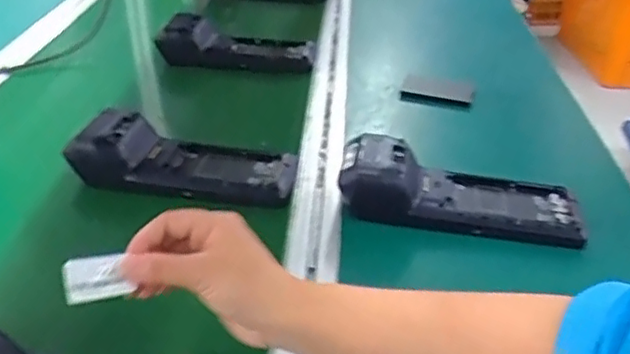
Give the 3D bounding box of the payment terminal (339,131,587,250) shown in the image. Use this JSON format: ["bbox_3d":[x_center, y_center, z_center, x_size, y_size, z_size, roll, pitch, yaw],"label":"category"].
[{"bbox_3d":[0.135,0.005,0.582,0.214,0.053,0.077,5,31,8],"label":"payment terminal"}]

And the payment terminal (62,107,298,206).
[{"bbox_3d":[-0.128,-0.025,0.623,0.212,0.066,0.067,4,31,6],"label":"payment terminal"}]

